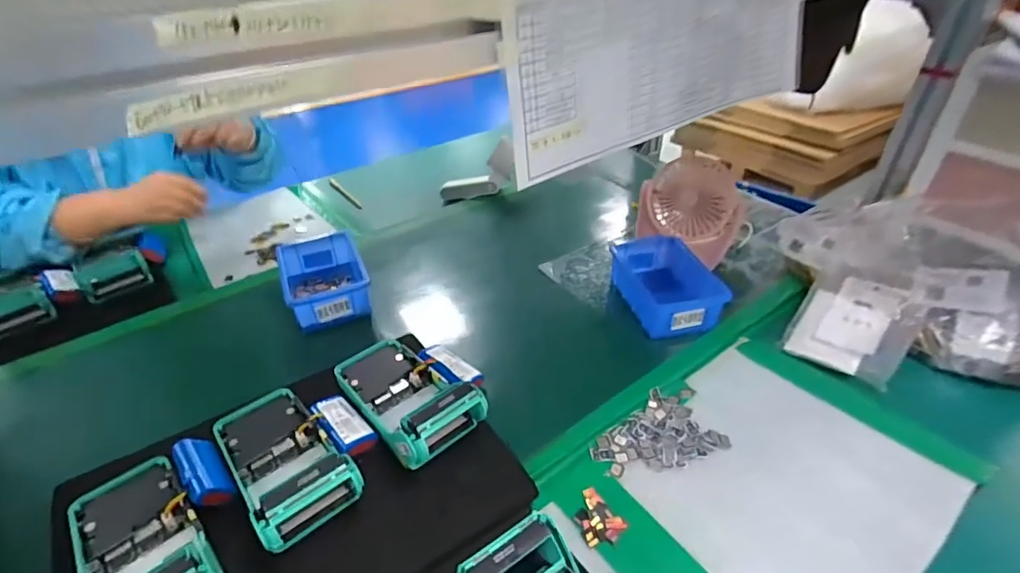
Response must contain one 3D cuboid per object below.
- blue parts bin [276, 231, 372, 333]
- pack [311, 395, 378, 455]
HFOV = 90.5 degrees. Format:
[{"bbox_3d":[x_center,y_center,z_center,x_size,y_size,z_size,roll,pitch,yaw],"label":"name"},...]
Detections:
[{"bbox_3d":[-0.244,-0.007,0.666,0.094,0.059,0.146,-15,39,-19],"label":"blue parts bin"},{"bbox_3d":[-0.157,0.126,0.471,0.036,0.017,0.073,-30,46,-34],"label":"pack"}]

